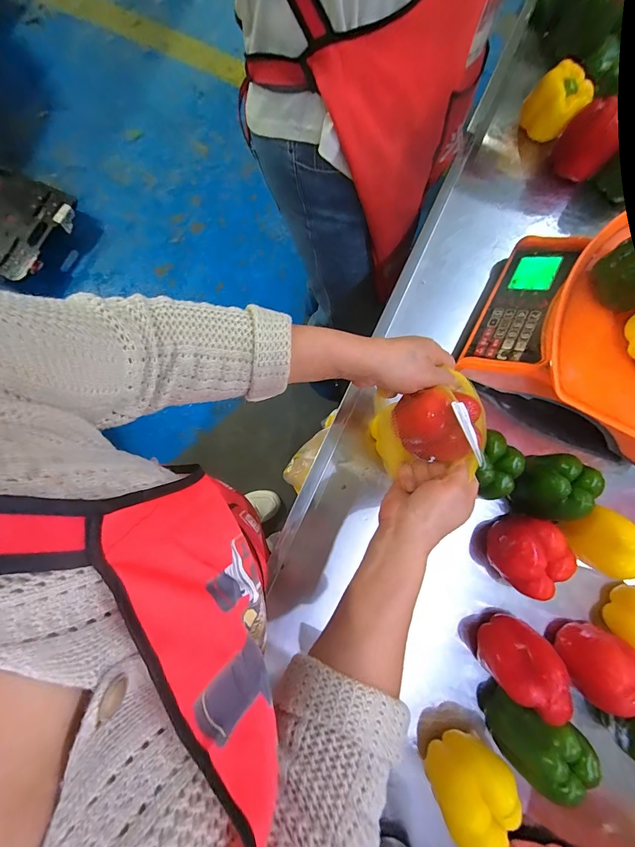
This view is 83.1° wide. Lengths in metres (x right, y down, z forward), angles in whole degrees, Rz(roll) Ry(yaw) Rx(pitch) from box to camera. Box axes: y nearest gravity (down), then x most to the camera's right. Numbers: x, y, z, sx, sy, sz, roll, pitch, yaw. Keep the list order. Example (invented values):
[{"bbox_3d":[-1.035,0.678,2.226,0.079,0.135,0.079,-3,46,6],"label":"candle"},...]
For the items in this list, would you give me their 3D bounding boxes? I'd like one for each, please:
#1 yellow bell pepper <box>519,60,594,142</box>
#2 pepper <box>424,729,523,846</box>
[{"bbox_3d":[0.380,-0.508,0.576,0.075,0.086,0.076,0,80,-1],"label":"yellow bell pepper"},{"bbox_3d":[0.176,0.410,0.395,0.087,0.073,0.085,-29,82,-6],"label":"pepper"}]

